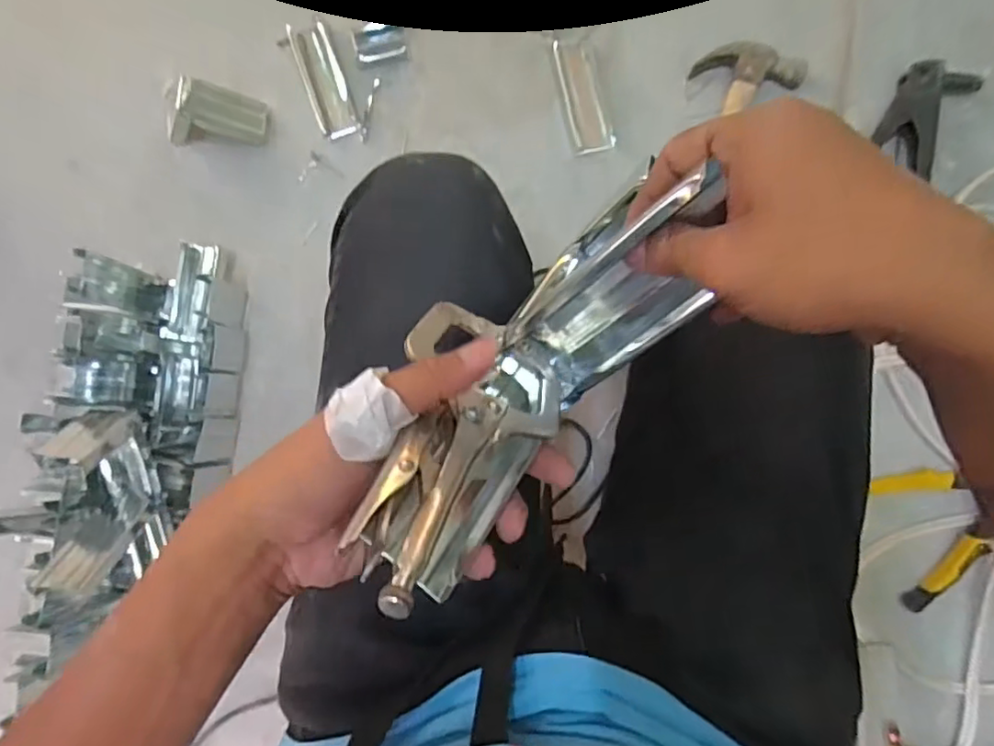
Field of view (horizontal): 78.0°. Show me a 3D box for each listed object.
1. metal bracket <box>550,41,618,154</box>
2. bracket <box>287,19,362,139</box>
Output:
[{"bbox_3d":[0.104,-0.332,0.741,0.047,0.008,0.137,-12,85,1],"label":"metal bracket"},{"bbox_3d":[-0.208,-0.353,0.743,0.048,0.024,0.133,-19,85,0],"label":"bracket"}]

